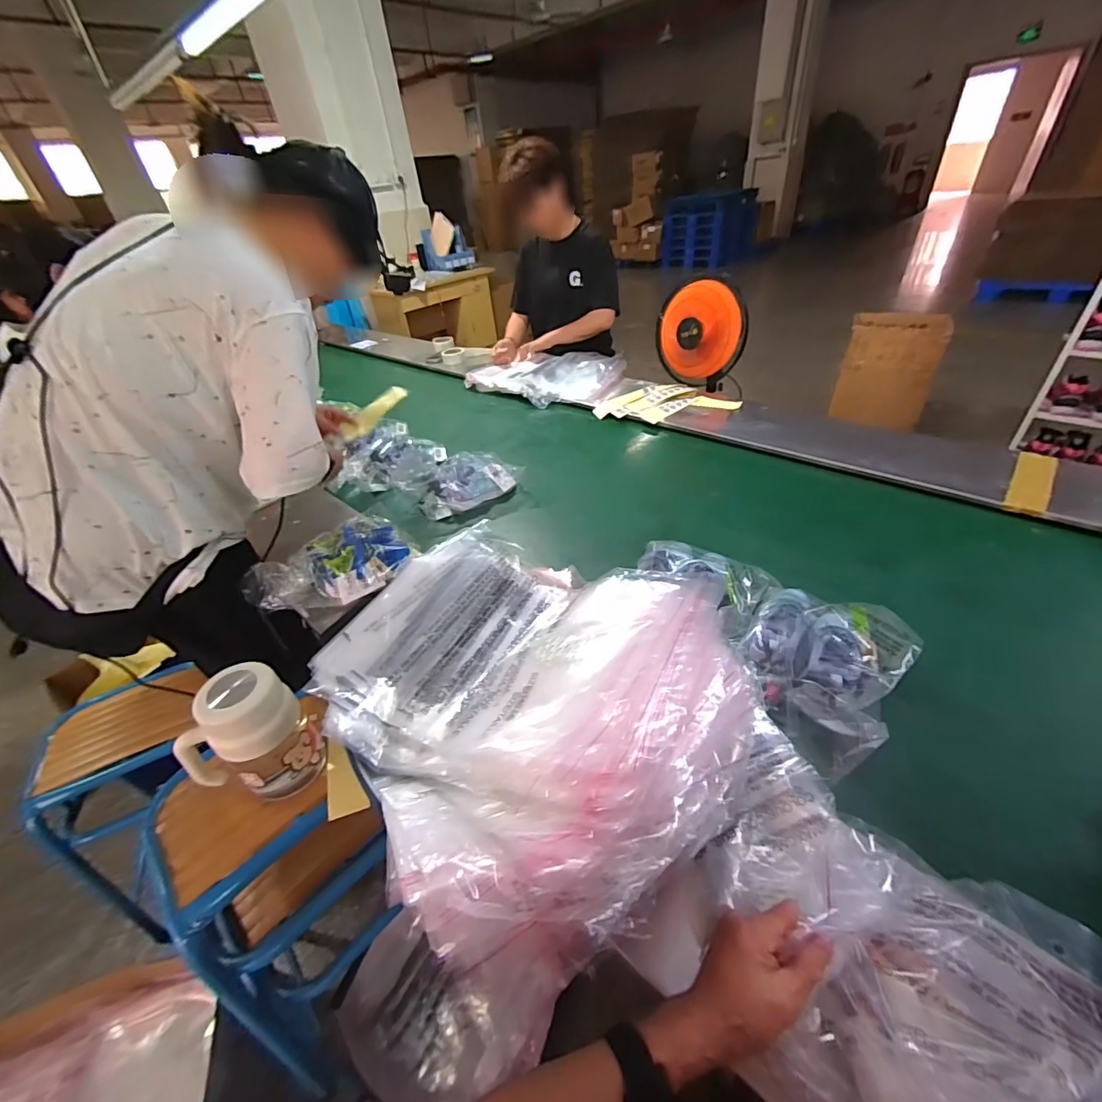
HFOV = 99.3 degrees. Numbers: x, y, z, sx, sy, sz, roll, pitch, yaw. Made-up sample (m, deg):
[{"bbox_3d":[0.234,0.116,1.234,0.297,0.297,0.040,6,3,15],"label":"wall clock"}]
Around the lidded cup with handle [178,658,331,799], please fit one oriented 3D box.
[{"bbox_3d":[-0.382,0.241,0.596,0.096,0.183,0.123,16,44,27],"label":"lidded cup with handle"}]

